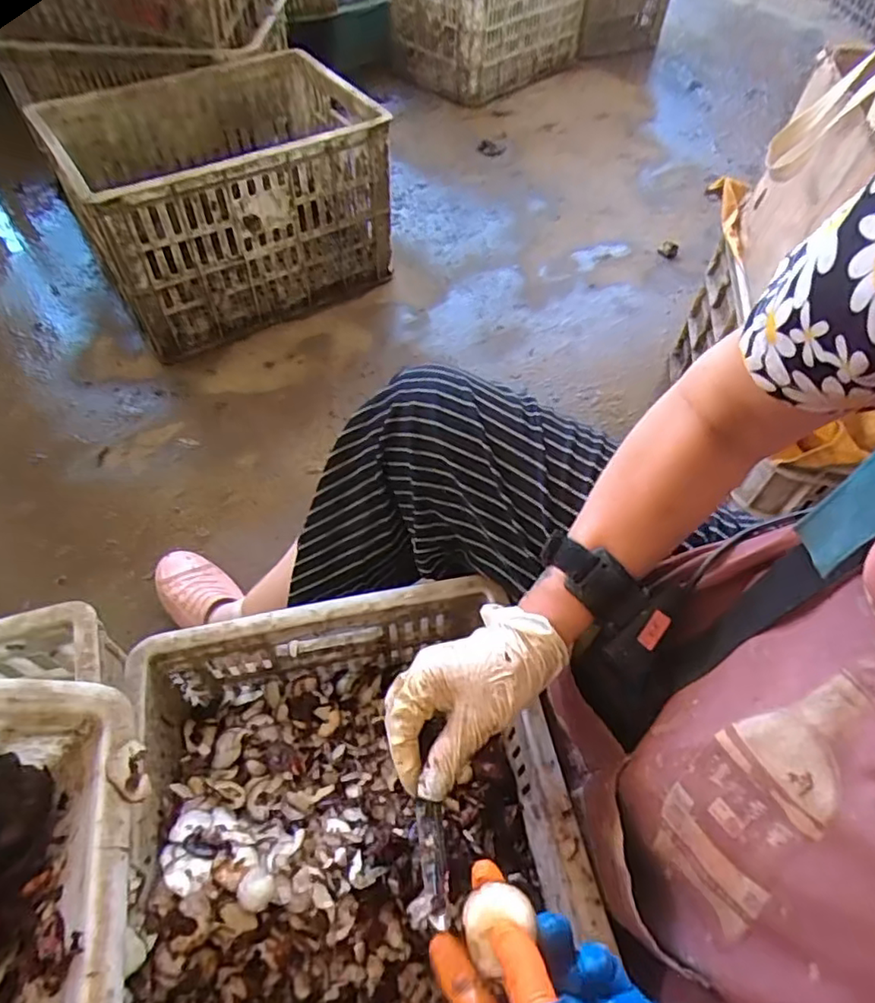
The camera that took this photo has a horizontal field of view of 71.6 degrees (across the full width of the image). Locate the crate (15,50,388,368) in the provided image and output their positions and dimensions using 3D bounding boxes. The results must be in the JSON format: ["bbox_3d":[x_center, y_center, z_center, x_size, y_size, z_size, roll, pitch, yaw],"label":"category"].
[{"bbox_3d":[-0.377,-0.570,1.121,0.513,0.298,0.396,-27,60,-20],"label":"crate"}]

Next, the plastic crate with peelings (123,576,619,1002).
[{"bbox_3d":[-0.047,0.312,0.446,0.299,0.170,0.456,-11,56,-11],"label":"plastic crate with peelings"}]

